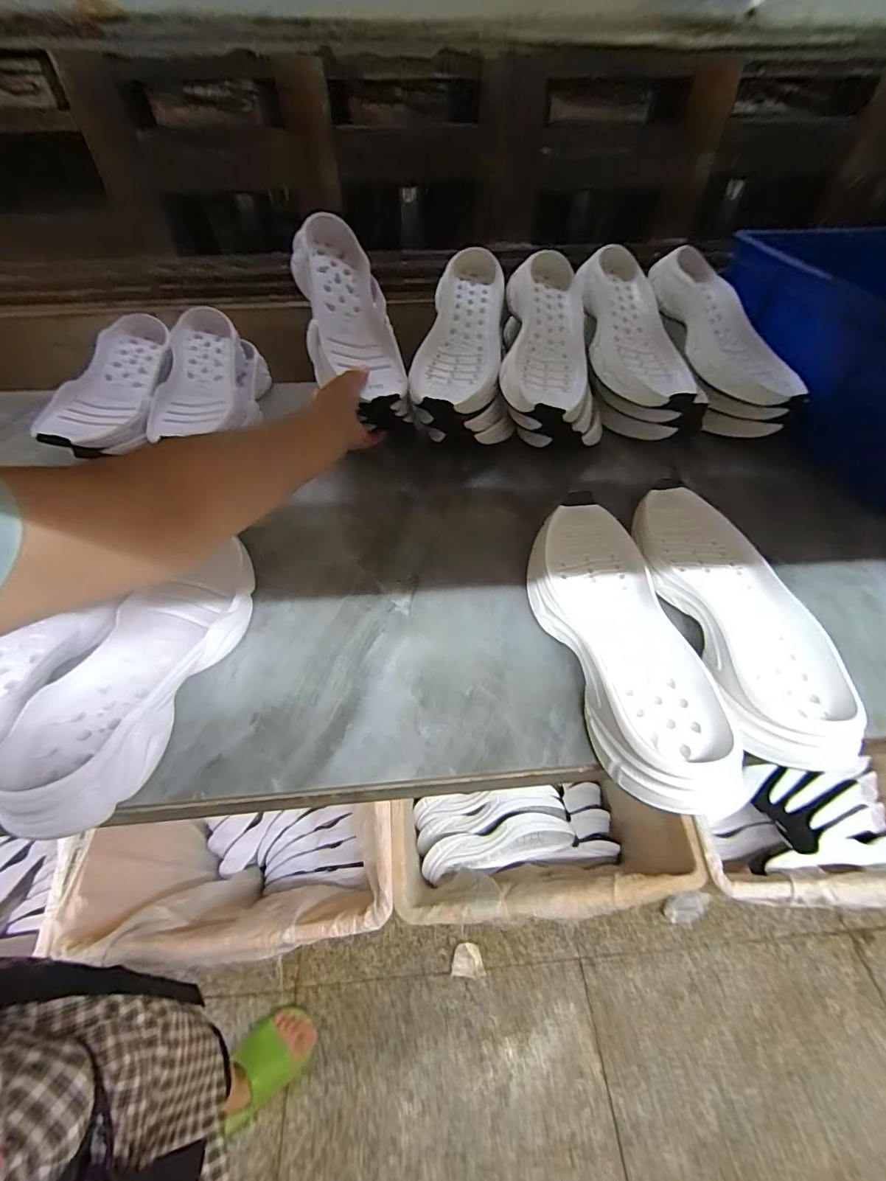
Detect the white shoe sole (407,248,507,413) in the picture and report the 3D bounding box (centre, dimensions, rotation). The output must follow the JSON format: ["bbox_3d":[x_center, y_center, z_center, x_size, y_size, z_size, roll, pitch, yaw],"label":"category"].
[{"bbox_3d":[0.023,-0.348,0.601,0.112,0.051,0.276,7,71,8],"label":"white shoe sole"}]

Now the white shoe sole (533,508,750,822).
[{"bbox_3d":[0.146,0.035,0.391,0.115,0.042,0.296,-3,51,-3],"label":"white shoe sole"}]

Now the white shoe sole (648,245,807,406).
[{"bbox_3d":[0.371,-0.352,0.605,0.105,0.042,0.275,-16,72,-13],"label":"white shoe sole"}]

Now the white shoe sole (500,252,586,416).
[{"bbox_3d":[0.135,-0.339,0.595,0.103,0.038,0.282,4,69,6],"label":"white shoe sole"}]

